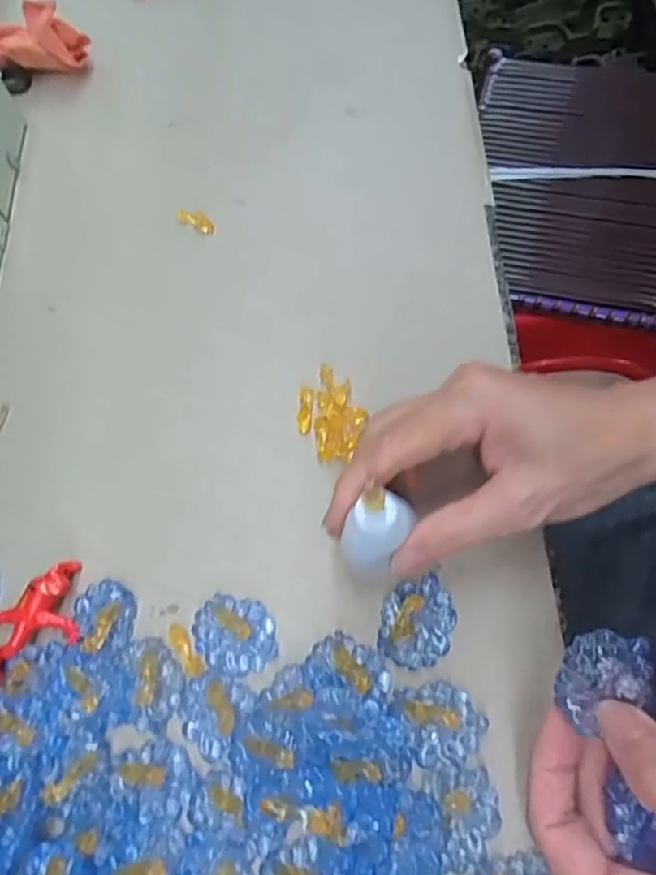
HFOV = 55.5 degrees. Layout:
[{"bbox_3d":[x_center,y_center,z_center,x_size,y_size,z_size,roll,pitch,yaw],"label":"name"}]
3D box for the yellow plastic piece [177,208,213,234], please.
[{"bbox_3d":[-0.077,-0.127,0.365,0.025,0.008,0.008,30,70,13],"label":"yellow plastic piece"}]

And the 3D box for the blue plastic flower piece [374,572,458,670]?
[{"bbox_3d":[0.039,0.079,0.268,0.030,0.005,0.038,16,68,8],"label":"blue plastic flower piece"}]

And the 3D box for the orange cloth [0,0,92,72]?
[{"bbox_3d":[-0.195,-0.262,0.415,0.063,0.044,0.027,4,67,3],"label":"orange cloth"}]

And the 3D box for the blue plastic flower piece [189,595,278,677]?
[{"bbox_3d":[-0.041,0.085,0.269,0.037,0.011,0.031,17,68,8],"label":"blue plastic flower piece"}]

